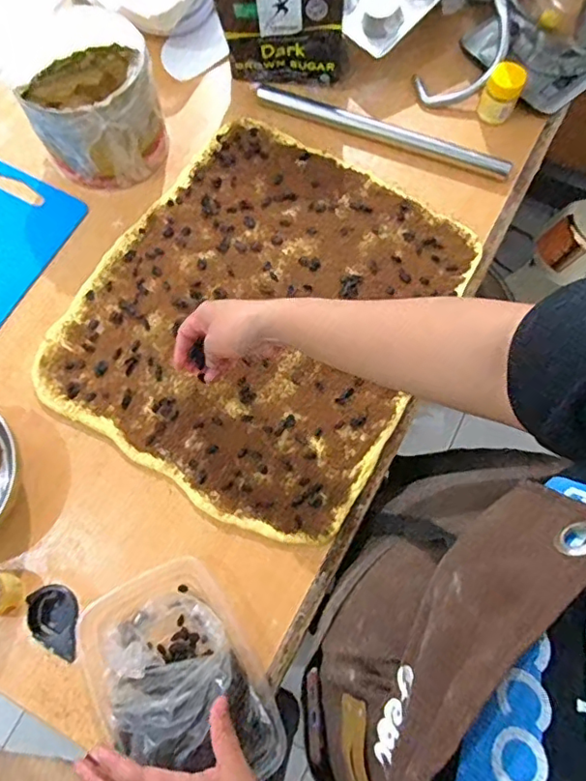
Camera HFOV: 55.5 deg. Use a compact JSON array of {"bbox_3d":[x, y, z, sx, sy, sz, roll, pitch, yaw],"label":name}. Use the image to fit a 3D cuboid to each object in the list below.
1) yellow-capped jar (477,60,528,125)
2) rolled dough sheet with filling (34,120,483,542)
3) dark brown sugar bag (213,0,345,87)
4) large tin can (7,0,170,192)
[{"bbox_3d":[0.273,-0.390,0.726,0.046,0.060,0.039,23,73,6],"label":"yellow-capped jar"},{"bbox_3d":[-0.035,-0.097,0.670,0.394,0.015,0.451,29,74,8],"label":"rolled dough sheet with filling"},{"bbox_3d":[-0.023,-0.467,0.678,0.178,0.186,0.046,3,73,0],"label":"dark brown sugar bag"},{"bbox_3d":[-0.232,-0.351,0.671,0.134,0.151,0.146,3,73,0],"label":"large tin can"}]

